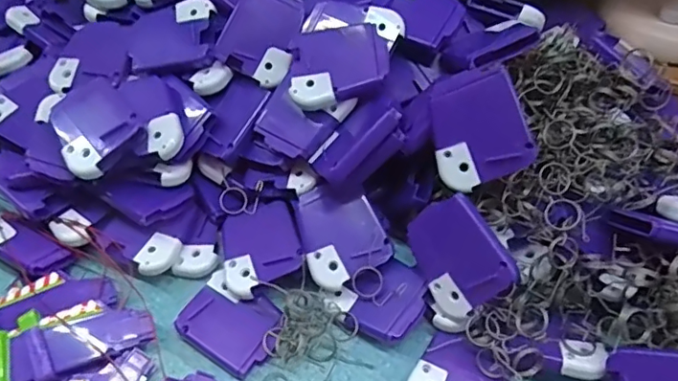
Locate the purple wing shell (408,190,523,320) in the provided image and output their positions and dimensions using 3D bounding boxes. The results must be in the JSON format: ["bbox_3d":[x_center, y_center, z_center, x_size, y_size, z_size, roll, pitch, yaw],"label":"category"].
[{"bbox_3d":[0.066,0.038,0.312,0.006,0.053,0.061,-12,60,-51],"label":"purple wing shell"}]

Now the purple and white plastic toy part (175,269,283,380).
[{"bbox_3d":[-0.067,0.082,0.337,0.058,0.011,0.046,26,59,20],"label":"purple and white plastic toy part"}]

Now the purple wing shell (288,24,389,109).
[{"bbox_3d":[0.000,-0.080,0.342,0.057,0.017,0.055,-2,54,1],"label":"purple wing shell"}]

